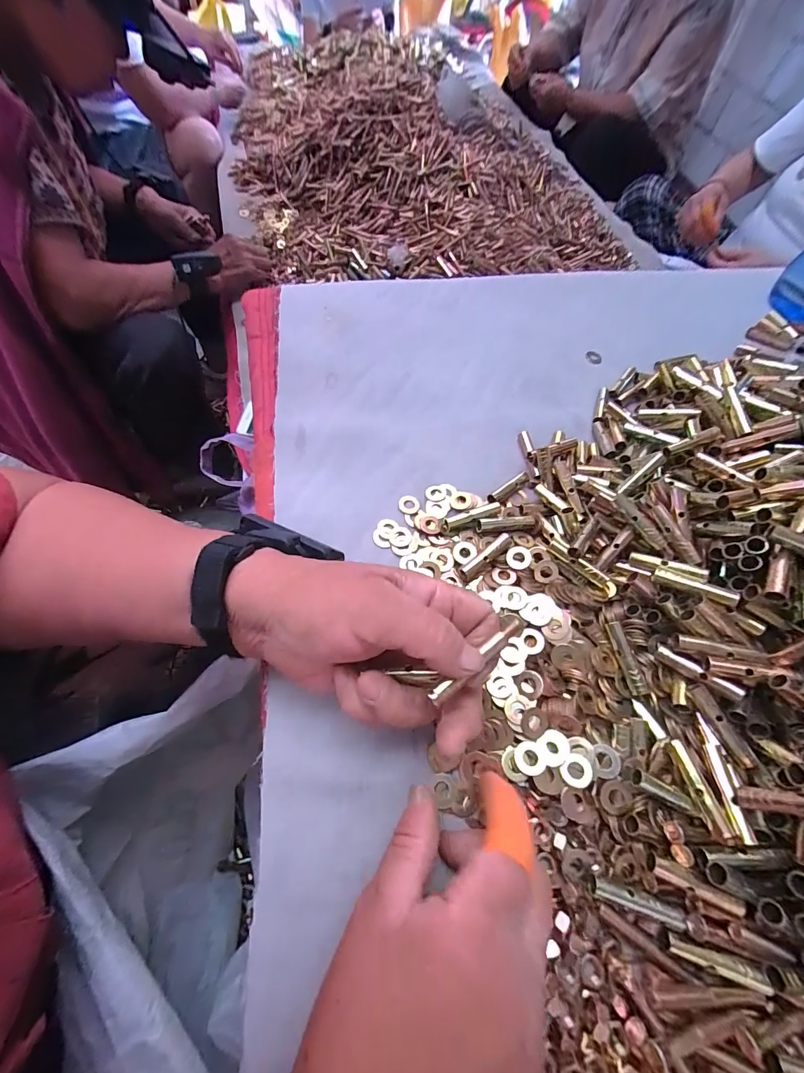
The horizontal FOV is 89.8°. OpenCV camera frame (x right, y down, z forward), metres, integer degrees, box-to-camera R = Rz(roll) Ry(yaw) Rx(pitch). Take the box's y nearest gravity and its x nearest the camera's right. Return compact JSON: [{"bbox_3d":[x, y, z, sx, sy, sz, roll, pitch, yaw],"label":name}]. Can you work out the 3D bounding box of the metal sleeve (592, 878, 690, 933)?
[{"bbox_3d":[0.116,0.182,0.200,0.042,0.009,0.008,18,62,7],"label":"metal sleeve"}]

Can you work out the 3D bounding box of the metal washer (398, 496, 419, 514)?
[{"bbox_3d":[0.005,-0.025,0.306,0.015,0.004,0.015,1,62,-2],"label":"metal washer"}]

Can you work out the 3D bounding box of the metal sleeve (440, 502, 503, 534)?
[{"bbox_3d":[0.052,-0.013,0.299,0.047,0.009,0.012,-15,63,-11],"label":"metal sleeve"}]

